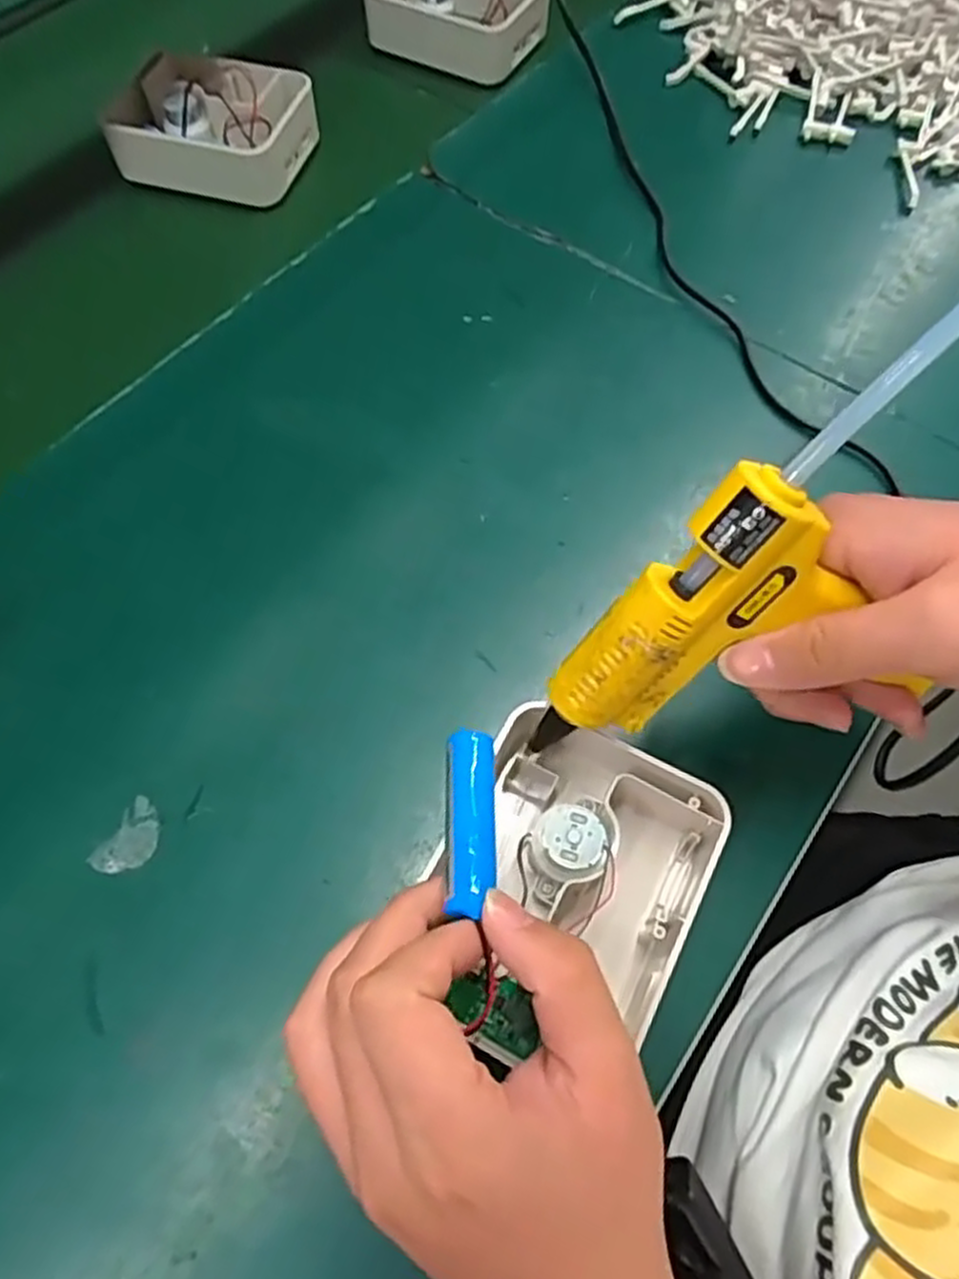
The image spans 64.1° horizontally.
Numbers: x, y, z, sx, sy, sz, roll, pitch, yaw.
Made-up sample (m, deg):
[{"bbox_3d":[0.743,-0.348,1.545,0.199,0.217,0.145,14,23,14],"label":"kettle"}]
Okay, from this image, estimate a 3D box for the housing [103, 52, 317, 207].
[{"bbox_3d":[-0.186,-0.365,0.545,0.123,0.040,0.095,11,65,3],"label":"housing"}]

